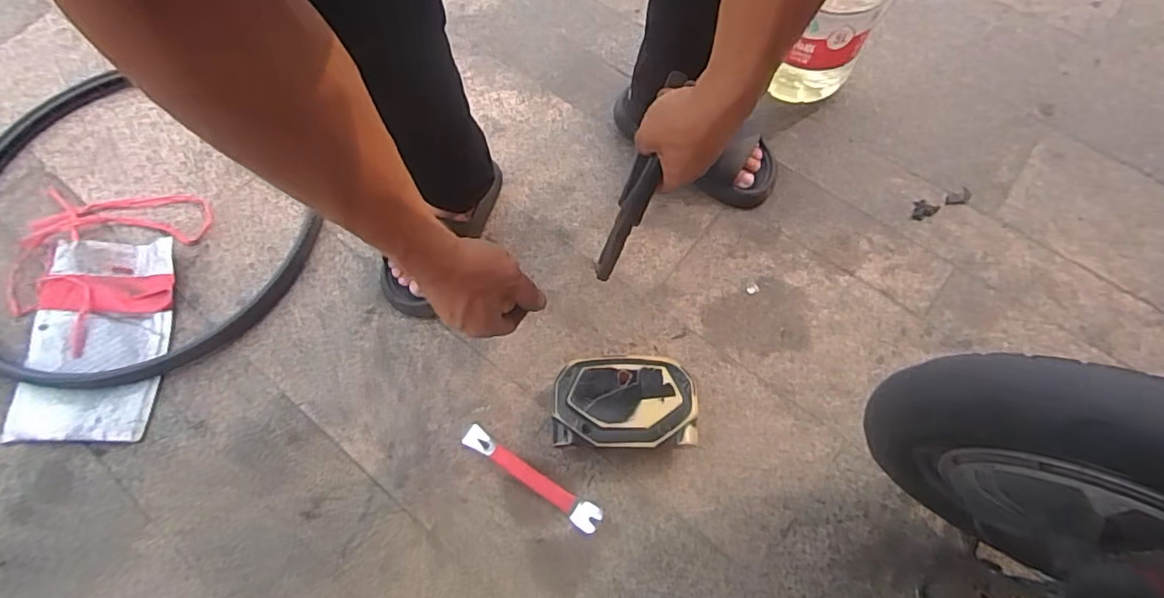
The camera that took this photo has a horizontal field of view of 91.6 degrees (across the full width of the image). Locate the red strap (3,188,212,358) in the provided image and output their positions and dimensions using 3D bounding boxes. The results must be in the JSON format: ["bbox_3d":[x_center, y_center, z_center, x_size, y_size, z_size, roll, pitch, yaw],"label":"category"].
[{"bbox_3d":[-0.697,-0.050,0.805,0.277,0.046,0.255,-1,70,2],"label":"red strap"}]

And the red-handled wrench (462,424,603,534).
[{"bbox_3d":[-0.065,0.216,0.687,0.193,0.014,0.030,31,74,13],"label":"red-handled wrench"}]

